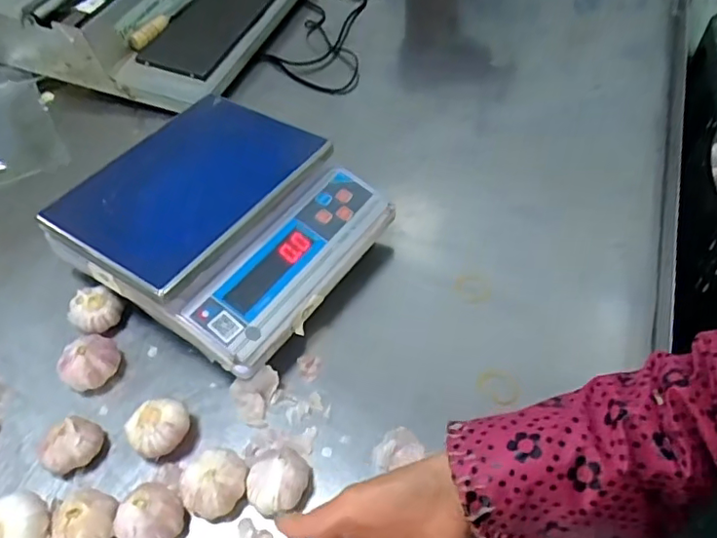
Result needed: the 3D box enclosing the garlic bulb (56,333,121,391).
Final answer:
[{"bbox_3d":[-0.289,0.102,0.619,0.055,0.041,0.058,-1,51,2],"label":"garlic bulb"}]

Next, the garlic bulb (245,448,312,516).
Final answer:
[{"bbox_3d":[-0.072,0.193,0.520,0.052,0.039,0.056,-1,51,2],"label":"garlic bulb"}]

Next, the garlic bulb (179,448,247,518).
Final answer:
[{"bbox_3d":[-0.131,0.195,0.520,0.055,0.034,0.058,-1,51,2],"label":"garlic bulb"}]

